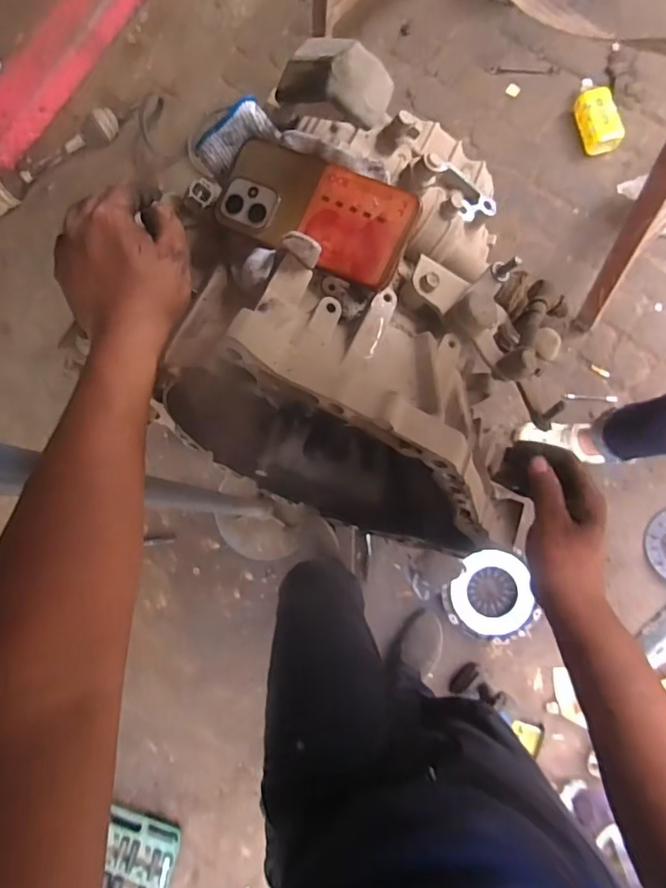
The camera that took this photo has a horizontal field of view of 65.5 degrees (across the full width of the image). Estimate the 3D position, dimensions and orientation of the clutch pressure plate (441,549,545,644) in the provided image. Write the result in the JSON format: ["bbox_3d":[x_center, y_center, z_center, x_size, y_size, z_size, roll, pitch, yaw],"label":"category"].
[{"bbox_3d":[0.415,0.412,1.369,0.231,0.070,0.236,-1,83,5],"label":"clutch pressure plate"}]

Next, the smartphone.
[{"bbox_3d":[-0.014,-0.181,0.401,0.157,0.017,0.076,25,86,7],"label":"smartphone"}]

